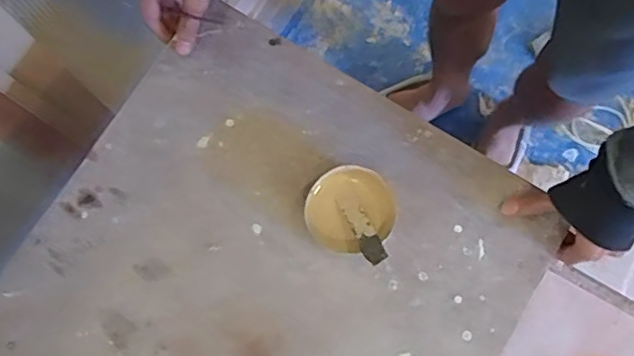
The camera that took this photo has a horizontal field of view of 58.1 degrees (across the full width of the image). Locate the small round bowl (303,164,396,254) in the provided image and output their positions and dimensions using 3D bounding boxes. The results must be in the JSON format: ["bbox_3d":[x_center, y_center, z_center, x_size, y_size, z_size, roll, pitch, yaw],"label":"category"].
[{"bbox_3d":[0.030,0.033,0.556,0.080,0.048,0.077,1,75,-3],"label":"small round bowl"}]

